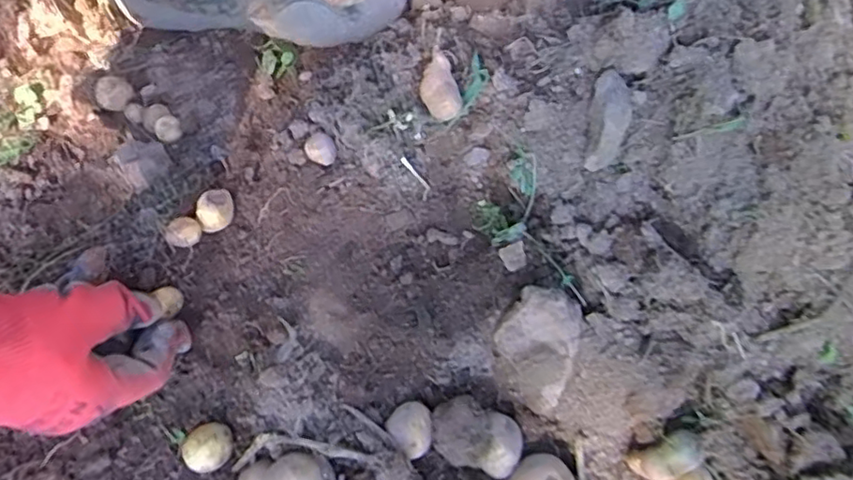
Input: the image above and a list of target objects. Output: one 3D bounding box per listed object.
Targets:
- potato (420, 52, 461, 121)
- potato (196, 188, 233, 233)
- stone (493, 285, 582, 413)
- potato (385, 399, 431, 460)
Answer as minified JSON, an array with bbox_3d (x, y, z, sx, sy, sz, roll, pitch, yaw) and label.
[{"bbox_3d":[0.008,-0.097,0.392,0.024,0.015,0.041,-20,70,-12],"label":"potato"},{"bbox_3d":[-0.132,-0.017,0.382,0.020,0.021,0.025,-9,74,-5],"label":"potato"},{"bbox_3d":[0.065,0.063,0.360,0.046,0.038,0.065,14,70,2],"label":"stone"},{"bbox_3d":[-0.008,0.111,0.358,0.026,0.019,0.029,-39,79,-12],"label":"potato"}]

